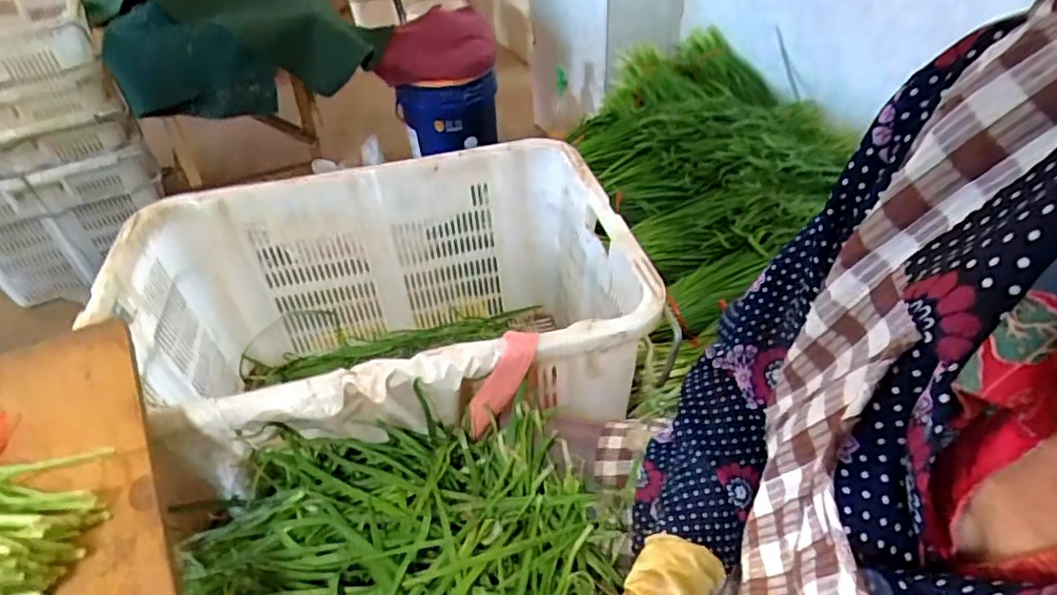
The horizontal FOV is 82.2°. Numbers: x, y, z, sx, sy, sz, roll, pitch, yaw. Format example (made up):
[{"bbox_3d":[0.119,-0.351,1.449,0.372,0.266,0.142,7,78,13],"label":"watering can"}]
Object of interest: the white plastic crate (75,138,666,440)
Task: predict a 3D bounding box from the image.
[{"bbox_3d":[-0.188,0.068,0.879,0.649,0.346,0.475,-12,41,-8],"label":"white plastic crate"}]

